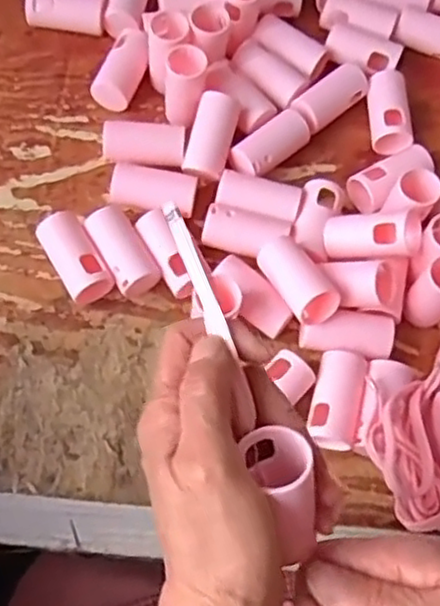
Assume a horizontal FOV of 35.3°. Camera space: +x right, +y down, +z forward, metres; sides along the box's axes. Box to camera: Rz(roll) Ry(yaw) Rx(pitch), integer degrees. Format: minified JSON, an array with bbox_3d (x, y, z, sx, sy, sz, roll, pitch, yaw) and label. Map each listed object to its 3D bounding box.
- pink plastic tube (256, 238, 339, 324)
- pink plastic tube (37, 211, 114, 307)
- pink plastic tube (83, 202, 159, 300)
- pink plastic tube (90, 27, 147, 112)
[{"bbox_3d":[0.052,-0.015,0.462,0.031,0.028,0.061,-24,71,-14],"label":"pink plastic tube"},{"bbox_3d":[-0.102,-0.031,0.486,0.031,0.028,0.065,-29,72,-16],"label":"pink plastic tube"},{"bbox_3d":[-0.068,-0.034,0.491,0.030,0.027,0.069,-28,72,-15],"label":"pink plastic tube"},{"bbox_3d":[-0.077,-0.186,0.555,0.030,0.028,0.065,20,67,4],"label":"pink plastic tube"}]

